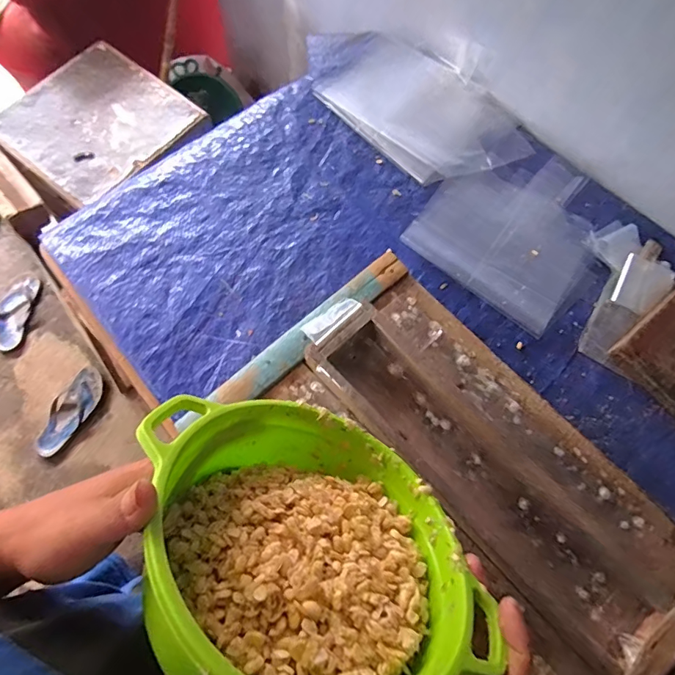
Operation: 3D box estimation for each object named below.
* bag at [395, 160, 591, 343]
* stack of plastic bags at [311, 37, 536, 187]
[{"bbox_3d":[0.255,-0.164,0.654,0.227,0.013,0.268,37,72,11],"label":"bag"},{"bbox_3d":[0.141,-0.355,0.719,0.300,0.016,0.216,43,73,13],"label":"stack of plastic bags"}]

